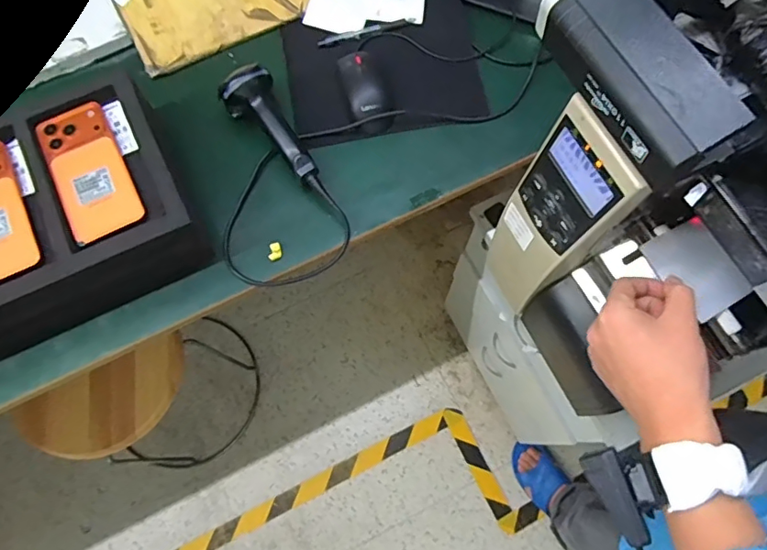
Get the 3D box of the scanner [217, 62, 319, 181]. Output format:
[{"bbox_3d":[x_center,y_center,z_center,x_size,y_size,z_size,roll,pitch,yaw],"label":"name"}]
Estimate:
[{"bbox_3d":[-0.136,-0.180,0.633,0.065,0.067,0.156,-33,75,-9],"label":"scanner"}]

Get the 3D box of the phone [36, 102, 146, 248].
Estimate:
[{"bbox_3d":[-0.322,-0.115,0.561,0.078,0.005,0.165,-27,74,-8],"label":"phone"}]

